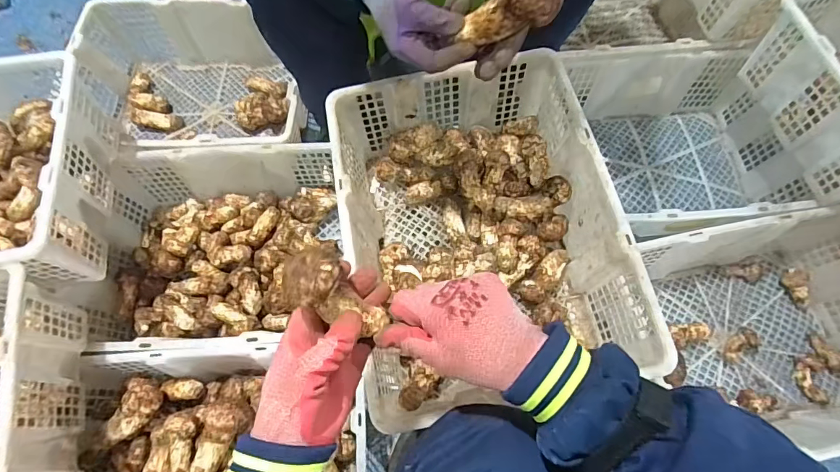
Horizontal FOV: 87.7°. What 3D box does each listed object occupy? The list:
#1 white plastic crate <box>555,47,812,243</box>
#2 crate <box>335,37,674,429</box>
[{"bbox_3d":[0.521,-0.188,0.881,0.369,0.171,0.386,-10,69,-4],"label":"white plastic crate"},{"bbox_3d":[0.076,-0.008,0.644,0.358,0.192,0.454,-7,69,-3],"label":"crate"}]

